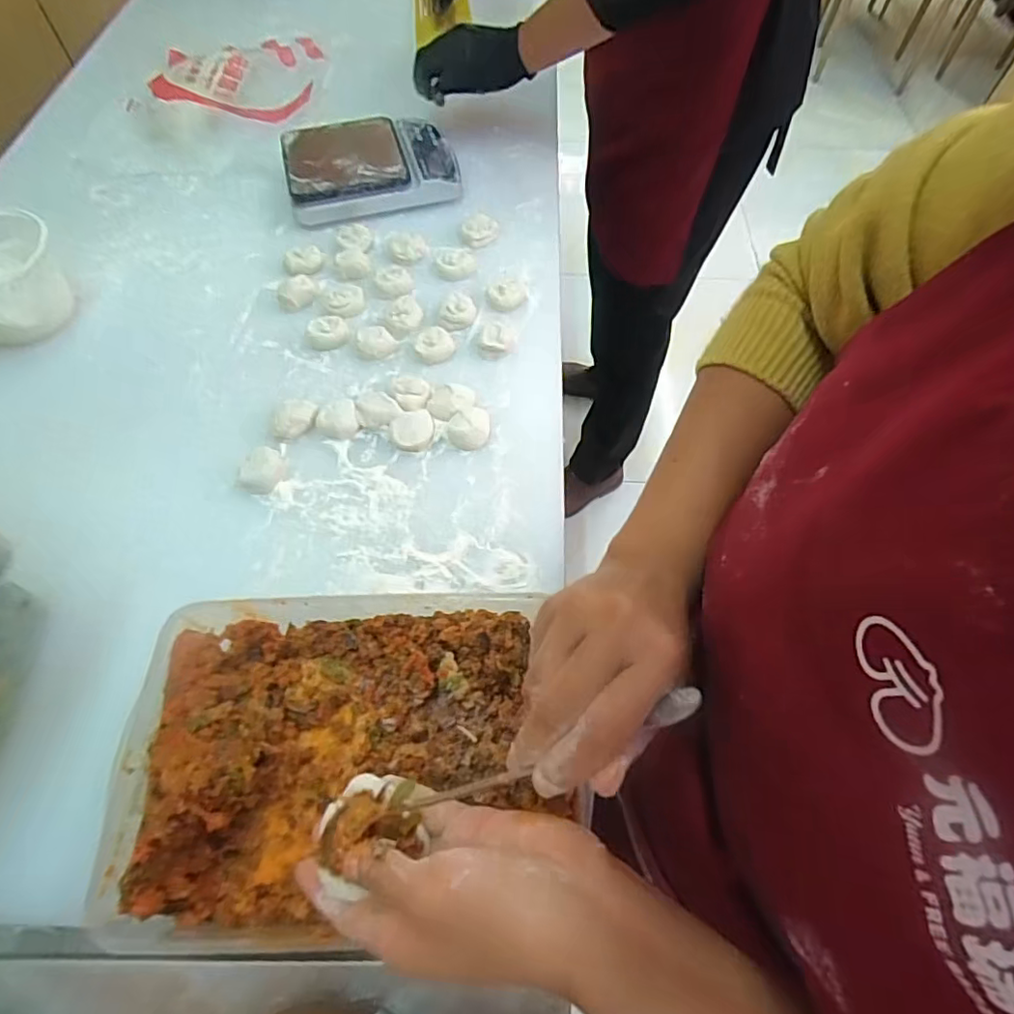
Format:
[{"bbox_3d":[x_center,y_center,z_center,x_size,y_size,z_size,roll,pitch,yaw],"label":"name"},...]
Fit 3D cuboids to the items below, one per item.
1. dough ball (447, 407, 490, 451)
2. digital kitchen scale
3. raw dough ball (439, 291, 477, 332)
[{"bbox_3d":[-0.037,-0.079,0.565,0.040,0.017,0.045,-4,61,0],"label":"dough ball"},{"bbox_3d":[-0.183,-0.459,0.763,0.212,0.045,0.164,-15,61,-6],"label":"digital kitchen scale"},{"bbox_3d":[-0.056,-0.222,0.649,0.040,0.021,0.044,-1,61,2],"label":"raw dough ball"}]

